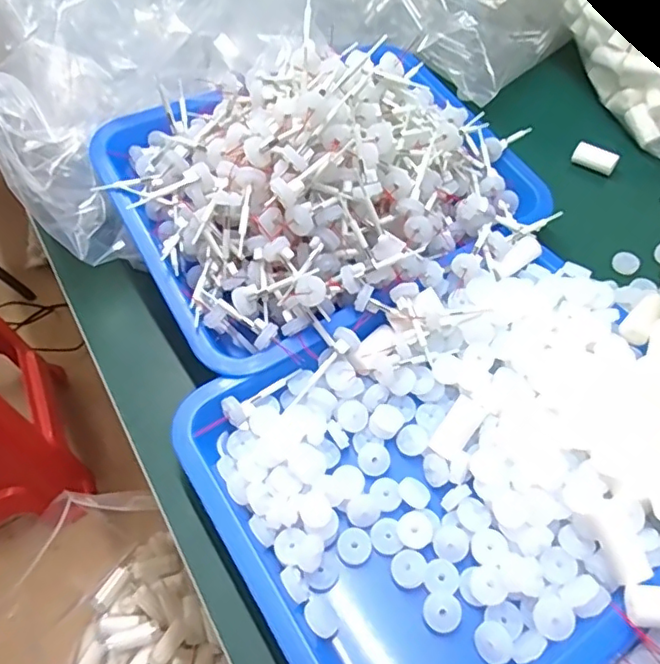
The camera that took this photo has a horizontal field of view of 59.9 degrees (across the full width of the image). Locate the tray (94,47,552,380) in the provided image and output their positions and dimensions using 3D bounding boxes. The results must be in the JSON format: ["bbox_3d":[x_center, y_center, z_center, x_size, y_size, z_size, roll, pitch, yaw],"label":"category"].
[{"bbox_3d":[-0.001,-0.137,0.456,0.324,0.119,0.254,-25,57,-16],"label":"tray"}]

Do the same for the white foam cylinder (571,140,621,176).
[{"bbox_3d":[0.265,-0.173,0.571,0.018,0.021,0.041,-39,62,-24],"label":"white foam cylinder"}]

